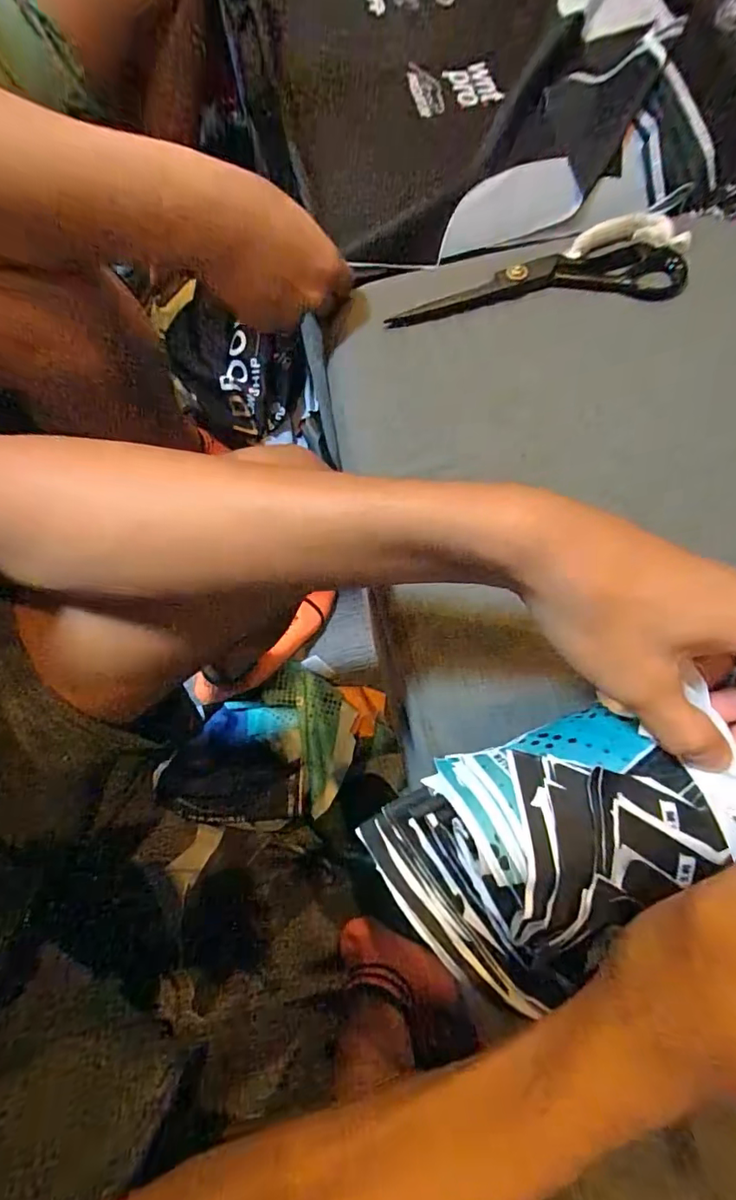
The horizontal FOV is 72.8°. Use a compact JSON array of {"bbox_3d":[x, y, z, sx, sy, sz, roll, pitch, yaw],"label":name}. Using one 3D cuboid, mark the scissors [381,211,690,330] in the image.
[{"bbox_3d":[0.132,-0.261,0.396,0.240,0.023,0.075,-6,72,-1],"label":"scissors"}]

